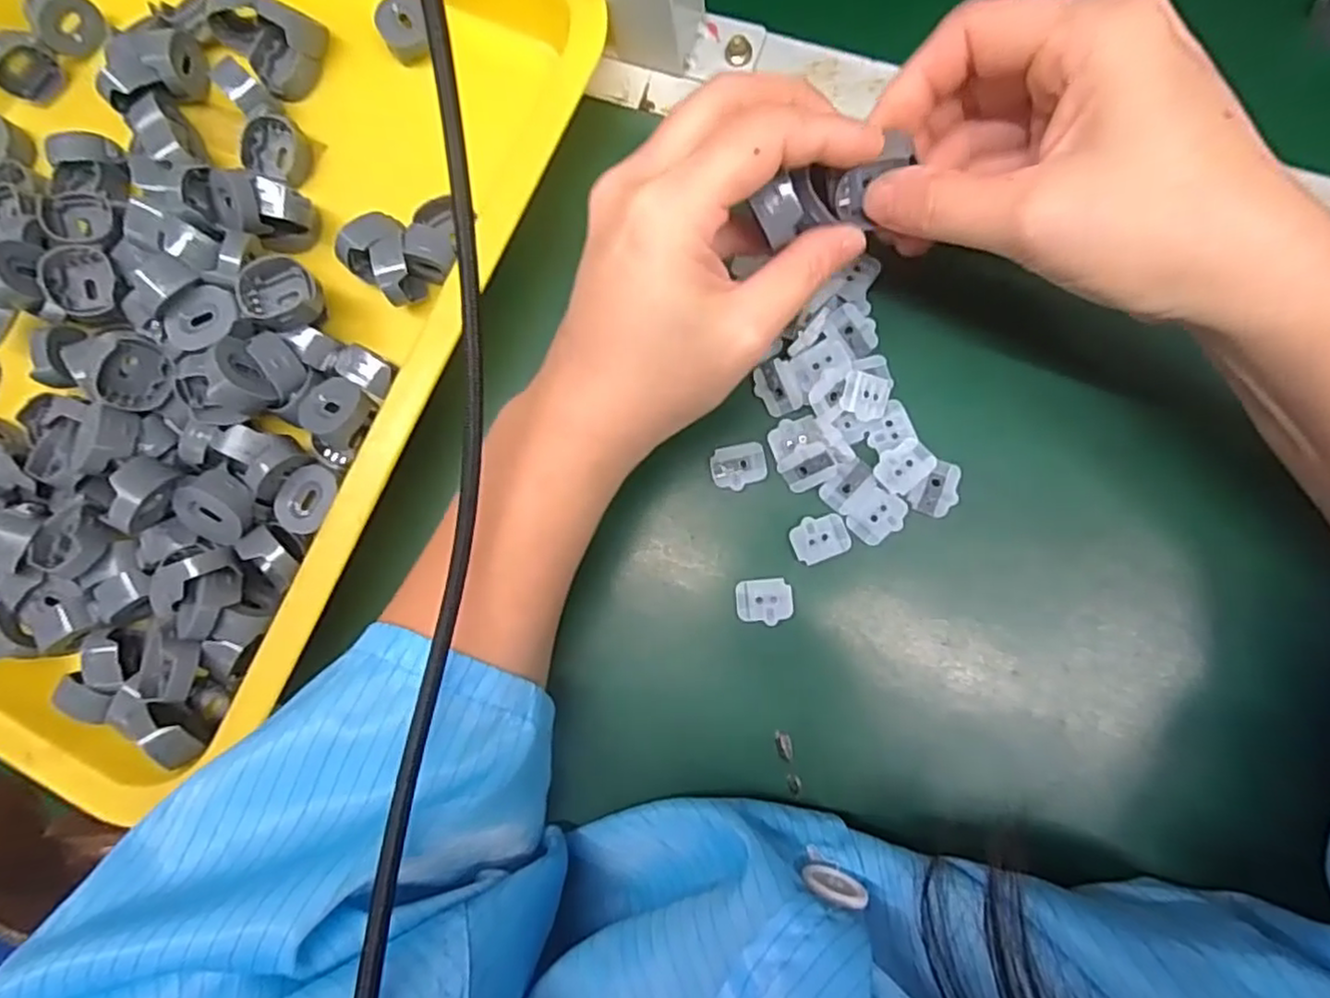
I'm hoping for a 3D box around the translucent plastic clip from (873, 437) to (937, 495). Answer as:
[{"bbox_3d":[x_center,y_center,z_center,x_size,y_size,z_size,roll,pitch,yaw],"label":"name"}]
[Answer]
[{"bbox_3d":[0.091,-0.013,0.262,0.021,0.004,0.017,-44,81,1],"label":"translucent plastic clip"}]

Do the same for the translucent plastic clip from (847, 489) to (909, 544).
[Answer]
[{"bbox_3d":[0.083,0.007,0.262,0.021,0.004,0.016,-44,81,1],"label":"translucent plastic clip"}]

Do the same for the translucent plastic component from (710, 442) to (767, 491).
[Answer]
[{"bbox_3d":[0.030,-0.013,0.272,0.021,0.004,0.017,-12,82,6],"label":"translucent plastic component"}]

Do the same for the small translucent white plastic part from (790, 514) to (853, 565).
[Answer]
[{"bbox_3d":[0.060,0.015,0.264,0.022,0.004,0.017,-21,82,4],"label":"small translucent white plastic part"}]

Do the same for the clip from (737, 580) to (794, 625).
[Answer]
[{"bbox_3d":[0.039,0.040,0.269,0.021,0.010,0.017,-2,83,7],"label":"clip"}]

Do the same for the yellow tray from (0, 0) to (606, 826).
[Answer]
[{"bbox_3d":[-0.226,-0.100,0.293,0.308,0.053,0.384,25,87,9],"label":"yellow tray"}]

